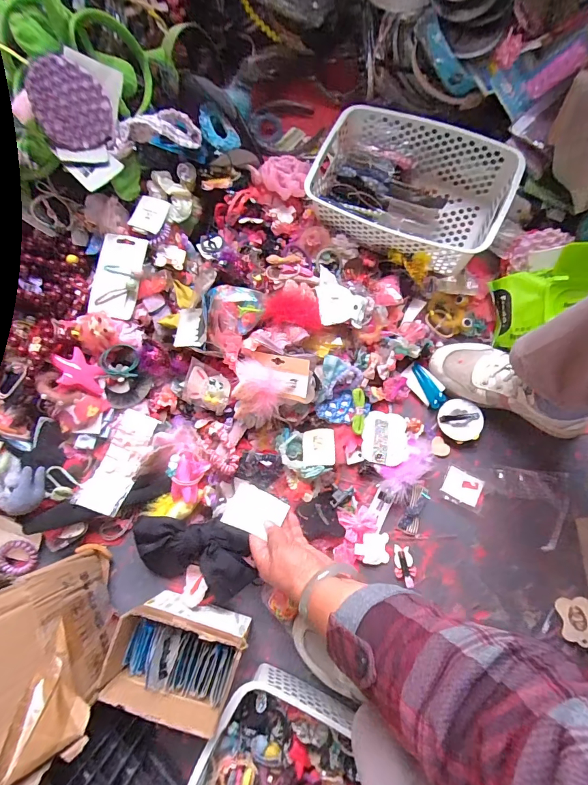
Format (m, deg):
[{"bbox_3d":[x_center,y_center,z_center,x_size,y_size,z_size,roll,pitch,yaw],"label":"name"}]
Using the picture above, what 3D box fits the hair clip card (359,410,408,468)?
[{"bbox_3d":[0.135,0.068,0.576,0.065,0.008,0.083,9,61,-1],"label":"hair clip card"}]

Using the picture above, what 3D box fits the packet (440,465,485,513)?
[{"bbox_3d":[0.248,0.139,0.565,0.057,0.004,0.051,21,69,20],"label":"packet"}]

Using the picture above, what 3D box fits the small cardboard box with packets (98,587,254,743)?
[{"bbox_3d":[-0.134,0.313,0.466,0.149,0.103,0.093,15,77,5],"label":"small cardboard box with packets"}]

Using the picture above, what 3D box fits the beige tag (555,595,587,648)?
[{"bbox_3d":[0.380,0.305,0.517,0.043,0.007,0.058,-13,74,26],"label":"beige tag"}]

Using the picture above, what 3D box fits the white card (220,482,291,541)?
[{"bbox_3d":[-0.050,0.153,0.505,0.077,0.004,0.062,13,42,20],"label":"white card"}]

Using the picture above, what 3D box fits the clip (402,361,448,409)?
[{"bbox_3d":[0.204,-0.011,0.601,0.038,0.007,0.077,-44,72,9],"label":"clip"}]

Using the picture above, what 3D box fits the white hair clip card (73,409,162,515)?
[{"bbox_3d":[-0.252,0.097,0.556,0.059,0.015,0.144,19,77,5],"label":"white hair clip card"}]

